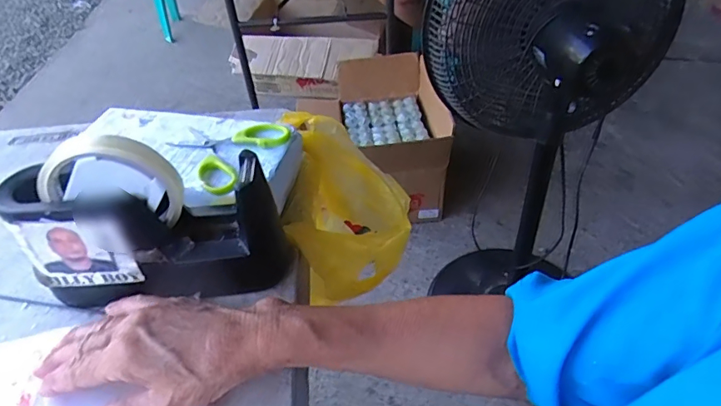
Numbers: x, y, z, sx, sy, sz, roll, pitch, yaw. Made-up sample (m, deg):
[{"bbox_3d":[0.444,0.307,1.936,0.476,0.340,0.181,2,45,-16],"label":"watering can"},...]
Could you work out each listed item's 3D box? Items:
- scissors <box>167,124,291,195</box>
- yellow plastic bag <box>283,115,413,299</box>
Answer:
[{"bbox_3d":[-0.130,-0.048,0.440,0.097,0.014,0.097,19,50,21],"label":"scissors"},{"bbox_3d":[-0.008,0.008,0.518,0.125,0.109,0.225,-7,45,-3],"label":"yellow plastic bag"}]

